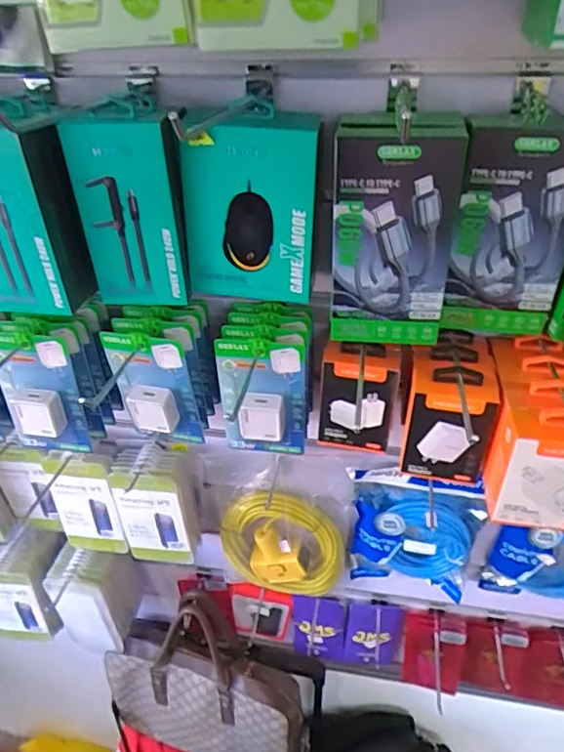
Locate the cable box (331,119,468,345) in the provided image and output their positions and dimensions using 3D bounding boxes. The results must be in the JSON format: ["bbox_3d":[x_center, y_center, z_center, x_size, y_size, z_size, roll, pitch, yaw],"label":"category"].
[{"bbox_3d":[0.091,-0.109,0.445,0.096,0.180,0.034,5,38,10],"label":"cable box"}]

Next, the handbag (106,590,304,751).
[{"bbox_3d":[-0.130,0.536,0.967,0.351,0.350,0.135,10,39,16],"label":"handbag"}]

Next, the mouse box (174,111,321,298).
[{"bbox_3d":[-0.027,-0.155,0.492,0.117,0.169,0.047,6,38,11],"label":"mouse box"}]

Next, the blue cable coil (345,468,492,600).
[{"bbox_3d":[0.178,0.218,0.738,0.170,0.199,0.036,7,38,12],"label":"blue cable coil"}]

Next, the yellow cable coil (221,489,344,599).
[{"bbox_3d":[-0.001,0.247,0.785,0.174,0.200,0.043,4,38,8],"label":"yellow cable coil"}]

